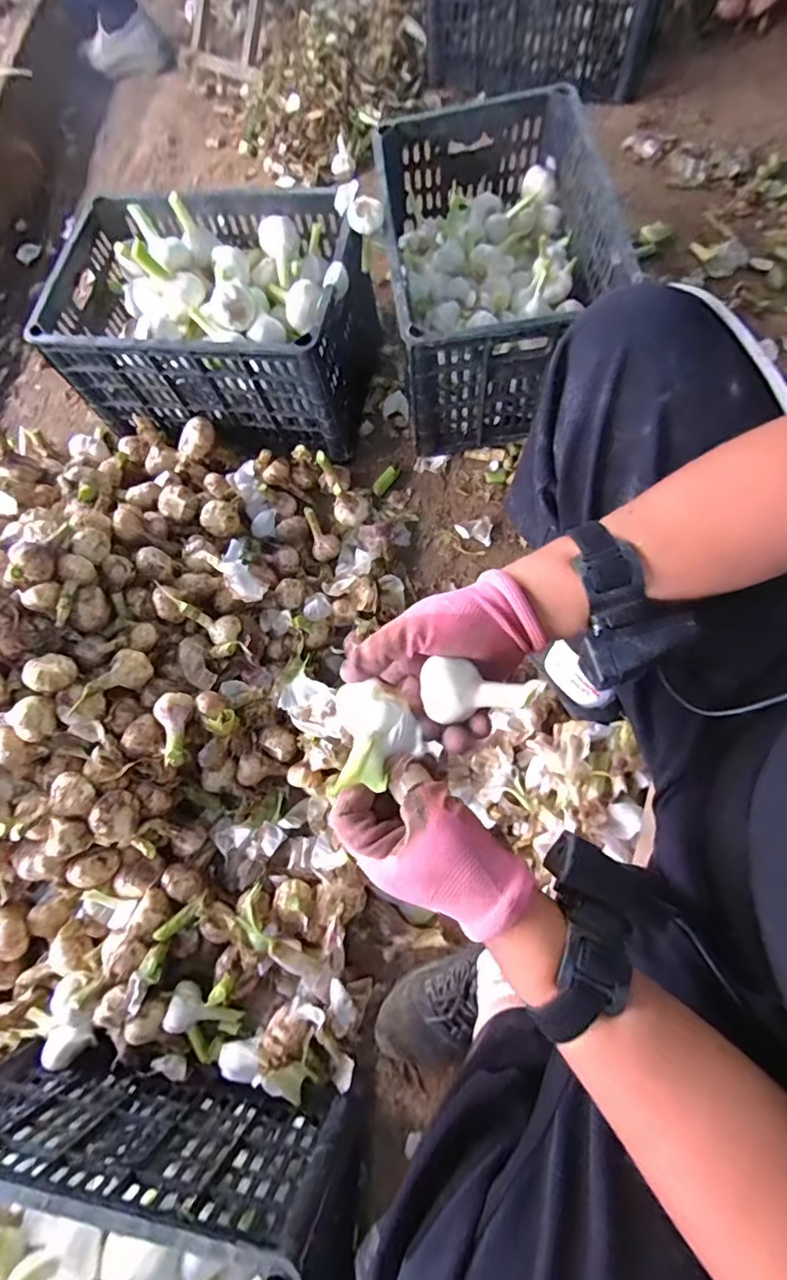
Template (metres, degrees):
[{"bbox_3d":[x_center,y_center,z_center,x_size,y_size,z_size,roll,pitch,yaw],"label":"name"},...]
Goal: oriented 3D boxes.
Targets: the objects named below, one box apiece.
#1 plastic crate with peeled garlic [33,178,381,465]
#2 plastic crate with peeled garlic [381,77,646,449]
[{"bbox_3d":[-0.268,-0.487,0.770,0.421,0.185,0.273,8,75,8],"label":"plastic crate with peeled garlic"},{"bbox_3d":[0.142,-0.540,0.766,0.281,0.222,0.409,-7,73,4],"label":"plastic crate with peeled garlic"}]

